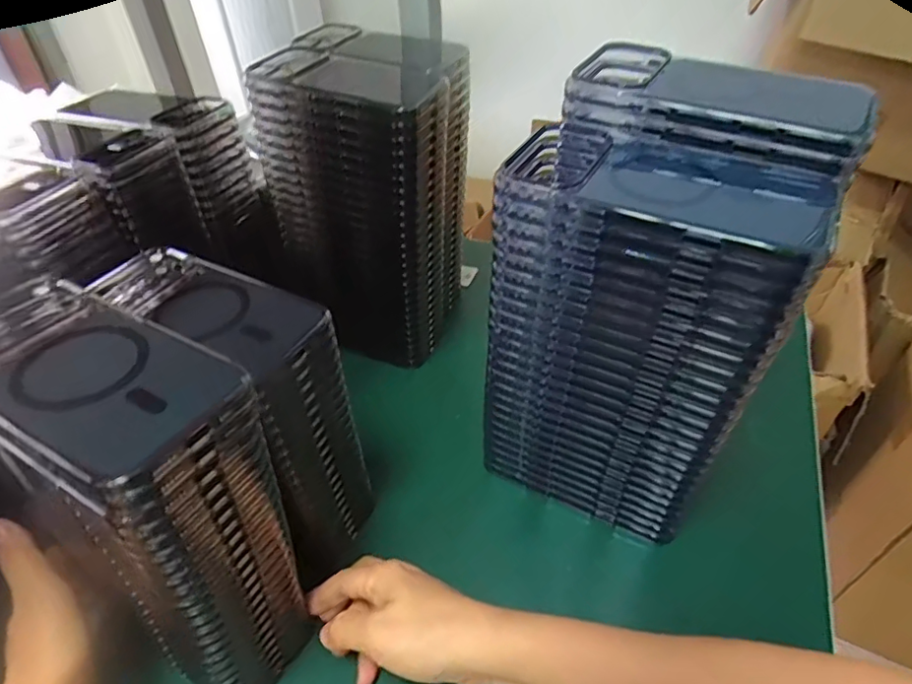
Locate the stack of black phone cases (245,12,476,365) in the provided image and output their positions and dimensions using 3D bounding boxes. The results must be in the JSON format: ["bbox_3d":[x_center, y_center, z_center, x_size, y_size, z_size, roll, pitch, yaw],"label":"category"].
[{"bbox_3d":[-0.076,-0.127,0.541,0.155,0.270,0.132,13,44,16],"label":"stack of black phone cases"}]

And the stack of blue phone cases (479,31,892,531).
[{"bbox_3d":[0.133,-0.018,0.394,0.156,0.278,0.159,25,49,26],"label":"stack of blue phone cases"}]

